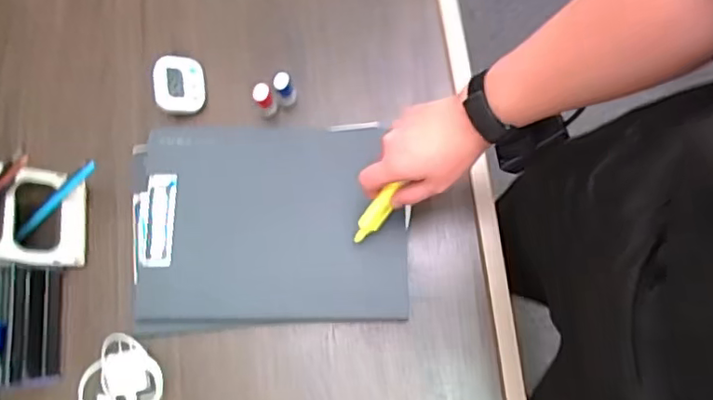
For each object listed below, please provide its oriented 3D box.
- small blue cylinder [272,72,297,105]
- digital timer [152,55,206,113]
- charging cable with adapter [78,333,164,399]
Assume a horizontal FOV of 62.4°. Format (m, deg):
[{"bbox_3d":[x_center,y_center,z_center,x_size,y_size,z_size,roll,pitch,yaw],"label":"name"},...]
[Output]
[{"bbox_3d":[-0.088,-0.137,0.723,0.022,0.047,0.023,0,78,1],"label":"small blue cylinder"},{"bbox_3d":[-0.226,-0.145,0.747,0.061,0.030,0.072,-1,78,1],"label":"digital timer"},{"bbox_3d":[-0.259,0.200,0.654,0.070,0.065,0.091,7,79,2],"label":"charging cable with adapter"}]

